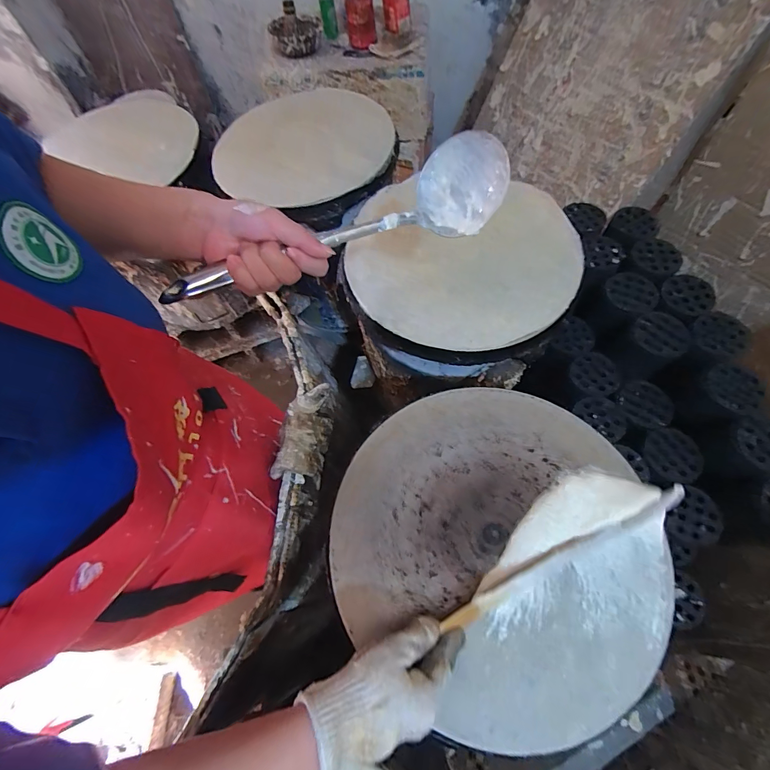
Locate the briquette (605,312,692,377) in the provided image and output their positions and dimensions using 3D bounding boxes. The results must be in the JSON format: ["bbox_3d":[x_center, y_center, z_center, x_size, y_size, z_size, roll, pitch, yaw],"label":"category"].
[{"bbox_3d":[0.528,-0.082,0.759,0.106,0.103,0.100,-2,65,4],"label":"briquette"}]

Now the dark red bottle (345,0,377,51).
[{"bbox_3d":[-0.063,-0.914,0.932,0.072,0.116,0.081,-9,65,1],"label":"dark red bottle"}]

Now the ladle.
[{"bbox_3d":[-0.042,-0.142,0.359,0.328,0.063,0.085,-24,66,-7],"label":"ladle"}]

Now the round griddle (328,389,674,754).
[{"bbox_3d":[0.129,0.177,0.452,0.368,0.025,0.351,-2,65,4],"label":"round griddle"}]

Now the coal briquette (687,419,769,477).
[{"bbox_3d":[0.612,0.112,0.656,0.113,0.093,0.105,28,71,17],"label":"coal briquette"}]

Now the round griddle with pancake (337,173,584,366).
[{"bbox_3d":[0.123,-0.203,0.640,0.381,0.040,0.356,-2,65,4],"label":"round griddle with pancake"}]

